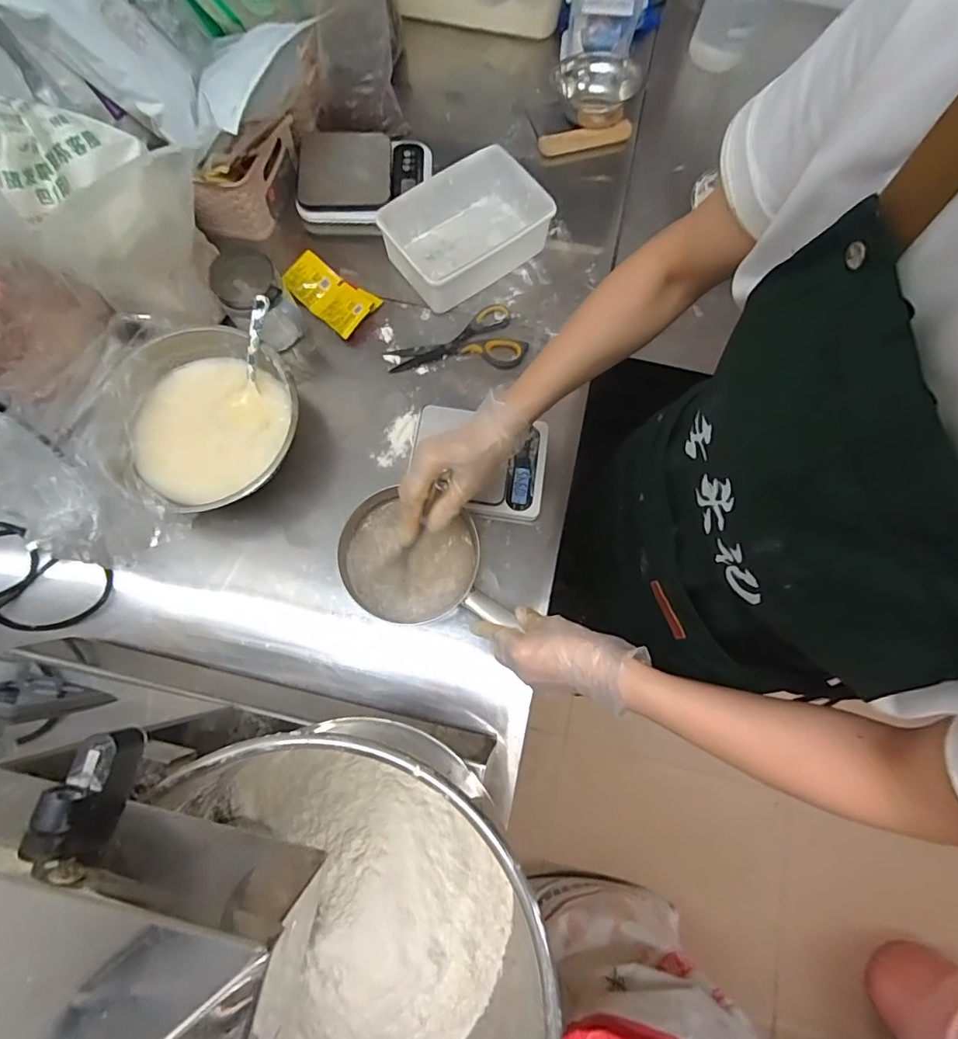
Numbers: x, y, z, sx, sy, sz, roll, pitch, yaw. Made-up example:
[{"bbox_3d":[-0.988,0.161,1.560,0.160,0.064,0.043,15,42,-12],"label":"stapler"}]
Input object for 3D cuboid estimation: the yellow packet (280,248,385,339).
[{"bbox_3d":[-0.214,-0.329,0.722,0.136,0.027,0.077,39,78,9],"label":"yellow packet"}]

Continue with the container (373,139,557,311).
[{"bbox_3d":[-0.011,-0.416,0.720,0.229,0.076,0.146,-32,78,-9],"label":"container"}]

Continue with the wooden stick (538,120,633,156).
[{"bbox_3d":[0.171,-0.614,0.802,0.155,0.029,0.008,-16,50,-6],"label":"wooden stick"}]

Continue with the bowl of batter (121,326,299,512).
[{"bbox_3d":[-0.333,-0.122,0.630,0.213,0.091,0.226,-35,79,-9],"label":"bowl of batter"}]

